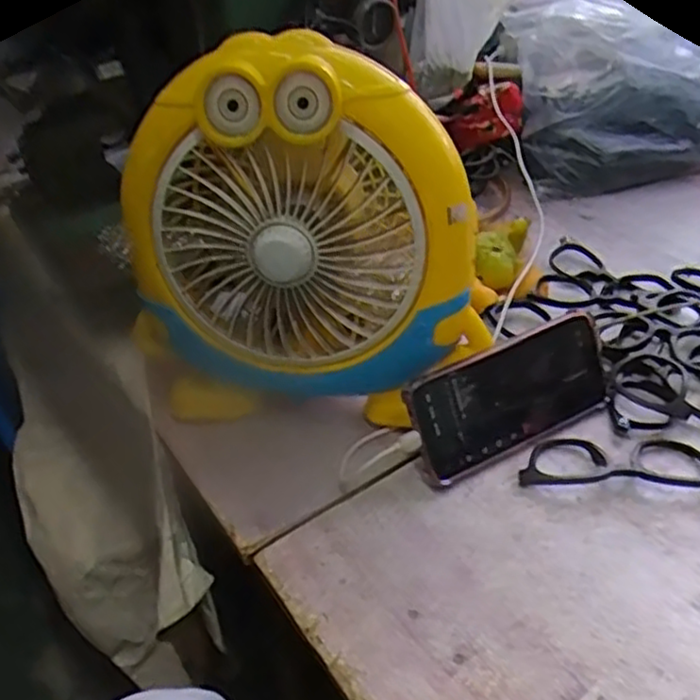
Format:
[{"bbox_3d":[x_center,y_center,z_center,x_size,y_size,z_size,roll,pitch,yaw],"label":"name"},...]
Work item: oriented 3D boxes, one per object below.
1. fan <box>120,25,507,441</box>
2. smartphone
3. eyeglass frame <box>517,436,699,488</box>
[{"bbox_3d":[-0.037,-0.060,0.503,0.252,0.270,0.092,8,41,17],"label":"fan"},{"bbox_3d":[0.123,0.033,0.527,0.171,0.077,0.008,-22,12,-20],"label":"smartphone"},{"bbox_3d":[0.193,0.079,0.518,0.141,0.010,0.048,0,39,7],"label":"eyeglass frame"}]

